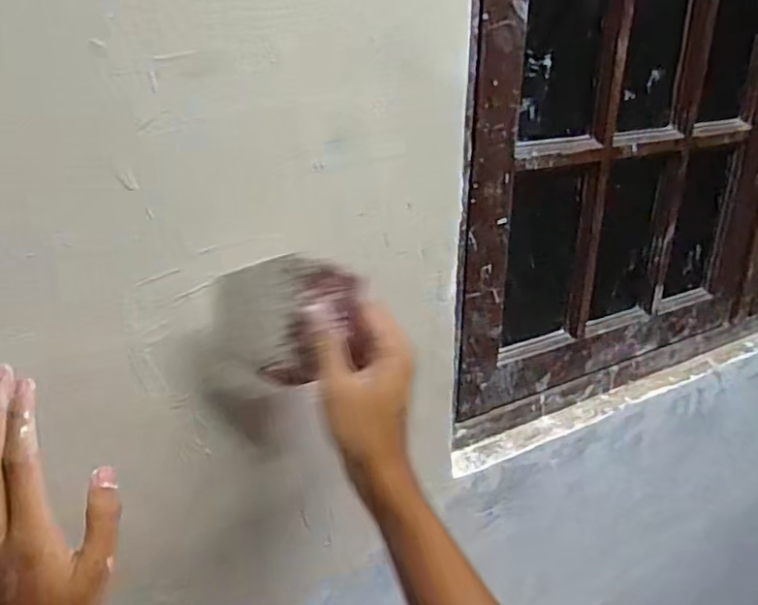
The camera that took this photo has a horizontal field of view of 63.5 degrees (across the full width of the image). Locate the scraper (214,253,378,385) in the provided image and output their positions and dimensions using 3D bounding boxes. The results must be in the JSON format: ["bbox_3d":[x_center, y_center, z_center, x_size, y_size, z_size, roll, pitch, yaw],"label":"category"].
[{"bbox_3d":[-0.059,0.013,0.422,0.100,0.088,0.016,2,21,4],"label":"scraper"}]

